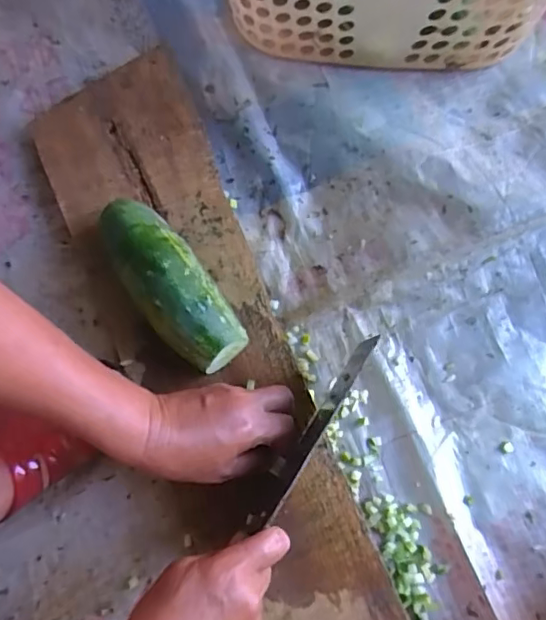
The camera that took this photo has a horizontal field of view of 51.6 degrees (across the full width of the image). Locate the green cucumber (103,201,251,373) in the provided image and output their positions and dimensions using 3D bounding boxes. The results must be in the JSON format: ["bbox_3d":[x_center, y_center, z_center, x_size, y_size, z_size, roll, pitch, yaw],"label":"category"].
[{"bbox_3d":[-0.091,-0.024,0.498,0.061,0.071,0.167,-35,82,-7],"label":"green cucumber"}]

